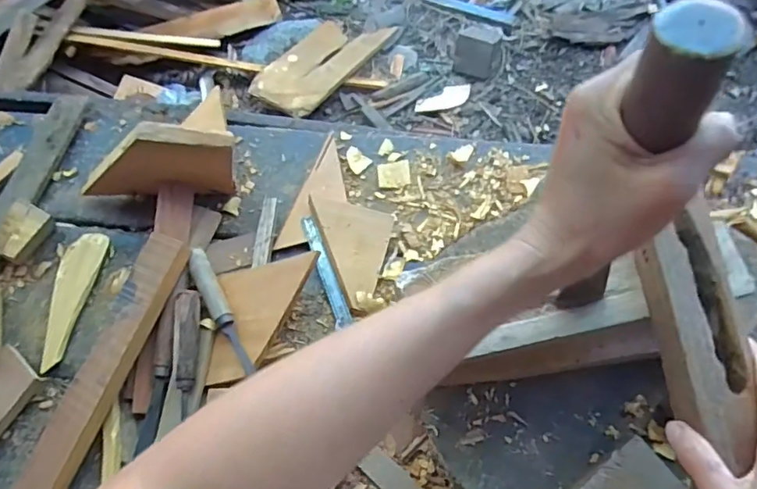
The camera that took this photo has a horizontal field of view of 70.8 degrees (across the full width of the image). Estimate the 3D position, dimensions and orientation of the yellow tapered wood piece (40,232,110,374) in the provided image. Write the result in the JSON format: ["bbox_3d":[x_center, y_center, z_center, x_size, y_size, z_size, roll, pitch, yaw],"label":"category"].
[{"bbox_3d":[-0.436,0.073,0.742,0.055,0.016,0.195,10,68,6],"label":"yellow tapered wood piece"}]

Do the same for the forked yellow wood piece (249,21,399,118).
[{"bbox_3d":[-0.171,-0.543,1.569,0.204,0.033,0.461,33,61,11],"label":"forked yellow wood piece"}]

